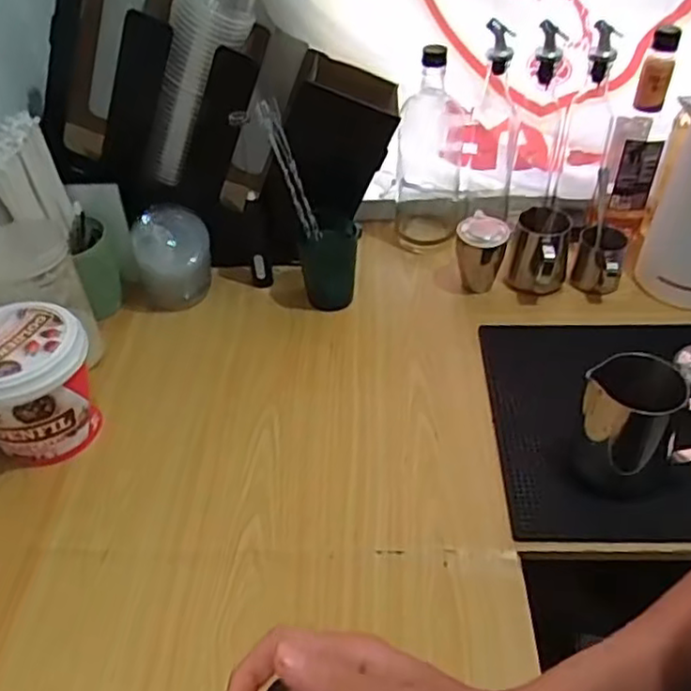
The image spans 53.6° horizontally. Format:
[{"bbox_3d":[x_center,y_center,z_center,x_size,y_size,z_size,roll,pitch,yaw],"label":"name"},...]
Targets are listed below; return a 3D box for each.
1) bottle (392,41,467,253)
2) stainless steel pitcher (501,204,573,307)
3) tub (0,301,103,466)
[{"bbox_3d":[0.112,-0.257,0.909,0.090,0.269,0.076,2,42,7],"label":"bottle"},{"bbox_3d":[0.243,-0.115,0.866,0.074,0.095,0.081,9,44,15],"label":"stainless steel pitcher"},{"bbox_3d":[-0.321,0.041,0.704,0.123,0.126,0.120,-2,42,2],"label":"tub"}]

